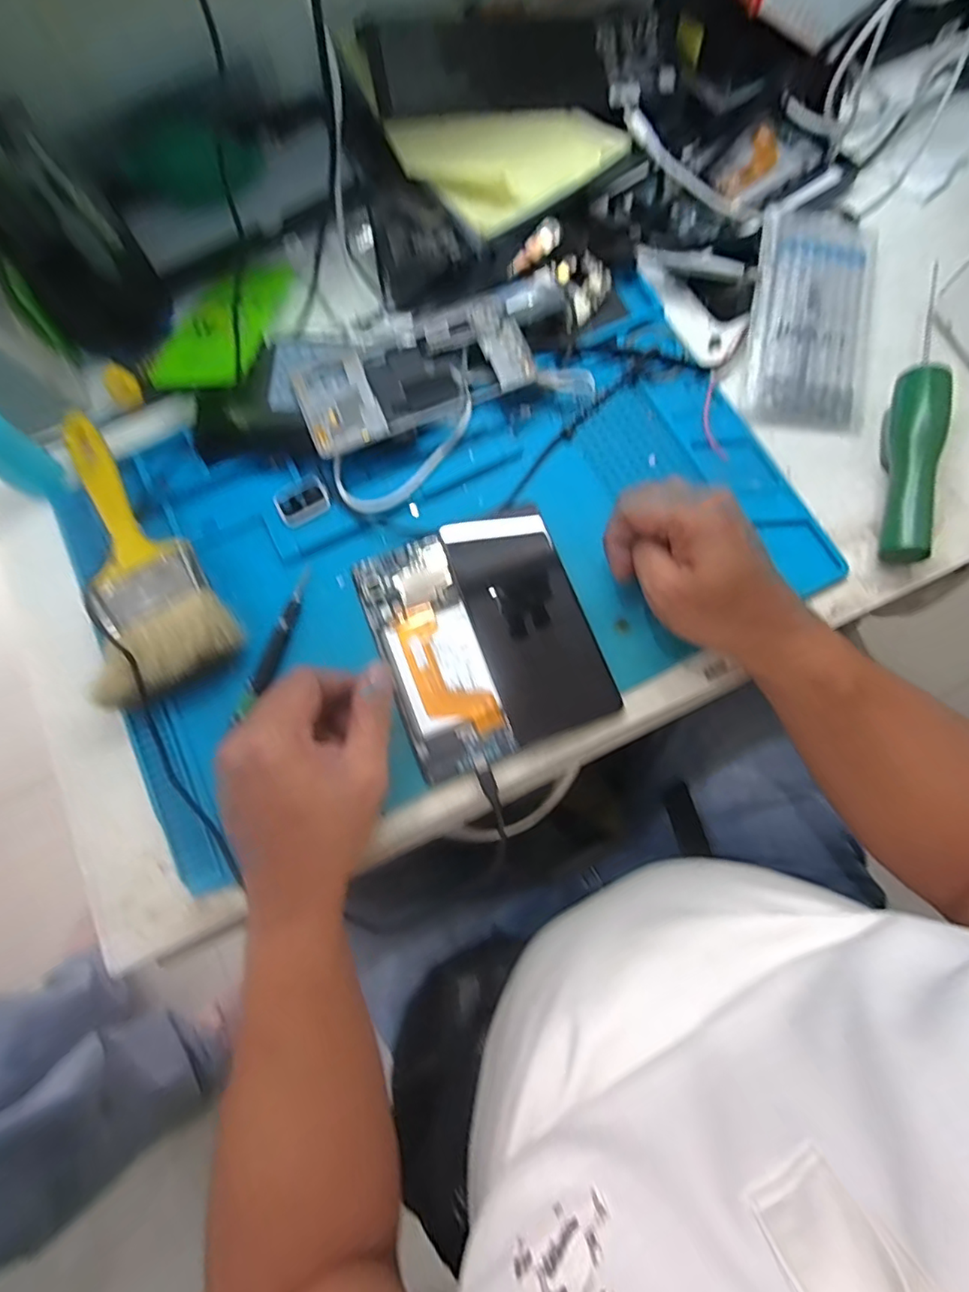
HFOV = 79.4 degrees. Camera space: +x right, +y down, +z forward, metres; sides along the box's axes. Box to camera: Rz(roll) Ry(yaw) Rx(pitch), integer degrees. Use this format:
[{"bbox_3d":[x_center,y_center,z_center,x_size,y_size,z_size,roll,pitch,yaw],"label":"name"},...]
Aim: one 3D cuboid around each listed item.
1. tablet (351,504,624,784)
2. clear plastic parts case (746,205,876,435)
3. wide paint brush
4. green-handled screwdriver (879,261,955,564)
[{"bbox_3d":[-0.001,-0.008,0.390,0.133,0.007,0.156,-20,77,-4],"label":"tablet"},{"bbox_3d":[0.247,-0.252,0.439,0.087,0.022,0.189,9,77,3],"label":"clear plastic parts case"},{"bbox_3d":[-0.249,-0.064,0.391,0.088,0.024,0.212,-33,78,-6],"label":"wide paint brush"},{"bbox_3d":[0.299,-0.161,0.406,0.030,0.032,0.217,14,77,5],"label":"green-handled screwdriver"}]

